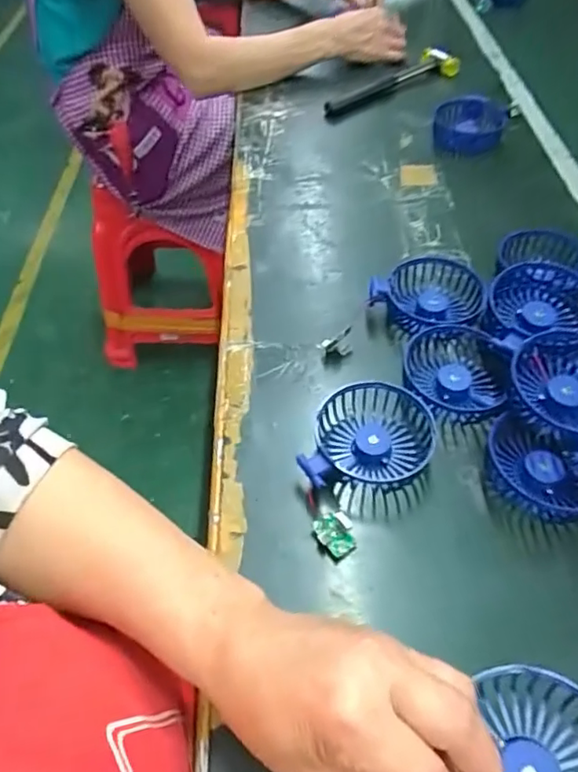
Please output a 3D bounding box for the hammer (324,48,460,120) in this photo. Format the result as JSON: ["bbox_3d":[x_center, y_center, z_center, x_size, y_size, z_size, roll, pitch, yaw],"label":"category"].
[{"bbox_3d":[0.153,-0.442,0.820,0.248,0.027,0.064,-34,58,-22],"label":"hammer"}]

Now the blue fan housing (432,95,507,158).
[{"bbox_3d":[0.238,-0.345,0.732,0.088,0.030,0.109,12,53,12],"label":"blue fan housing"}]

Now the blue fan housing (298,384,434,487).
[{"bbox_3d":[0.060,0.037,0.430,0.108,0.029,0.074,-10,52,-6],"label":"blue fan housing"}]

